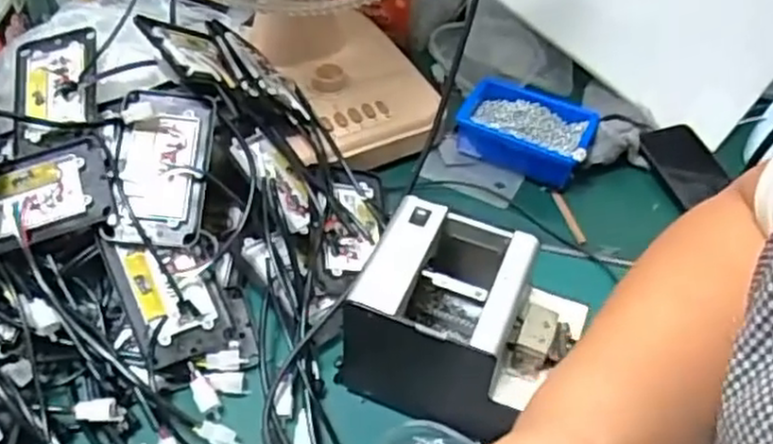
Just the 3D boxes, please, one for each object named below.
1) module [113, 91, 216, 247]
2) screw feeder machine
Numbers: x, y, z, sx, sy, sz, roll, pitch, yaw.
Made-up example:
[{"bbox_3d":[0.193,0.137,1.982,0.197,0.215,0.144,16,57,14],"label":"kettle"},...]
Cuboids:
[{"bbox_3d":[-0.214,-0.053,0.700,0.085,0.026,0.154,3,74,-16],"label":"module"},{"bbox_3d":[0.057,0.085,0.619,0.170,0.136,0.128,21,53,15],"label":"screw feeder machine"}]

